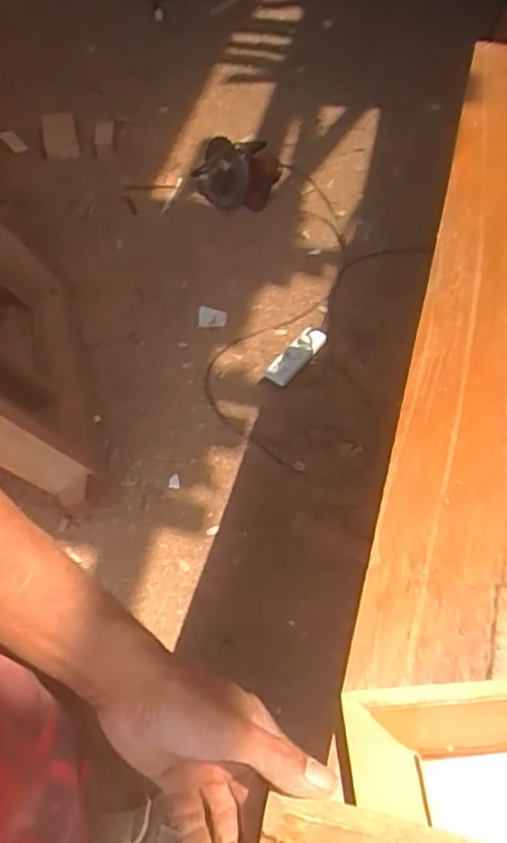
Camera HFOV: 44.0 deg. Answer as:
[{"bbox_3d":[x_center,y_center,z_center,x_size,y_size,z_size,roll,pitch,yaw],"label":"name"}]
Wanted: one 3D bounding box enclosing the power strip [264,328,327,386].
[{"bbox_3d":[0.105,-0.161,1.533,0.179,0.037,0.066,-46,66,-3],"label":"power strip"}]

